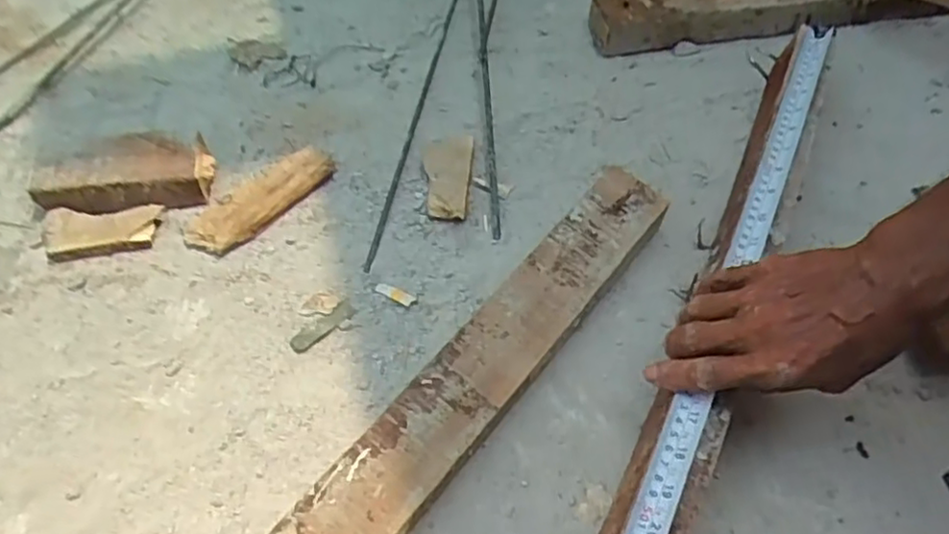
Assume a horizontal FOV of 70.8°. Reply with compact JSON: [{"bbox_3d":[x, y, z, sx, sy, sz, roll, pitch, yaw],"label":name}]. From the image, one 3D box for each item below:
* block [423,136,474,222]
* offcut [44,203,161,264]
[{"bbox_3d":[-0.024,-0.084,0.599,0.042,0.015,0.112,0,40,0],"label":"block"},{"bbox_3d":[-0.309,-0.031,0.555,0.089,0.020,0.040,-9,57,-6],"label":"offcut"}]

